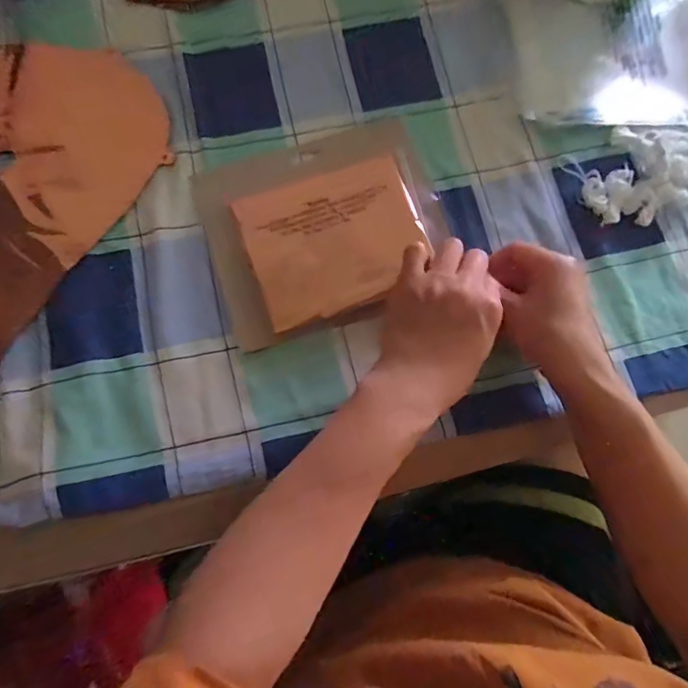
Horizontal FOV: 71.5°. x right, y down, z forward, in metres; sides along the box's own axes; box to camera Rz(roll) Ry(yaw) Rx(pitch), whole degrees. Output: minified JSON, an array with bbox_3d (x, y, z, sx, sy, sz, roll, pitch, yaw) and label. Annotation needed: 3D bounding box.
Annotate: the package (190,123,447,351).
[{"bbox_3d":[-0.015,-0.097,0.393,0.188,0.018,0.163,-18,79,-5],"label":"package"}]

